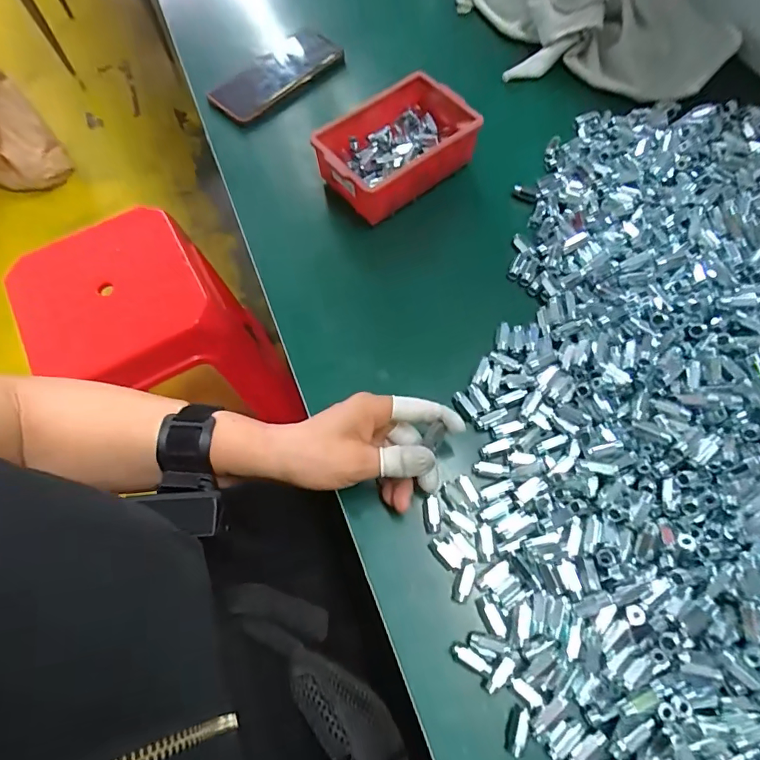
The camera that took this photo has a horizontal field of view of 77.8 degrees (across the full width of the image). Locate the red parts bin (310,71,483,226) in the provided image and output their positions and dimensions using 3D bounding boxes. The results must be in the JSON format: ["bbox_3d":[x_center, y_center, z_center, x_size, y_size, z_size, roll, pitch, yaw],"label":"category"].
[{"bbox_3d":[0.014,-0.234,0.477,0.152,0.054,0.104,-40,71,-14],"label":"red parts bin"}]

